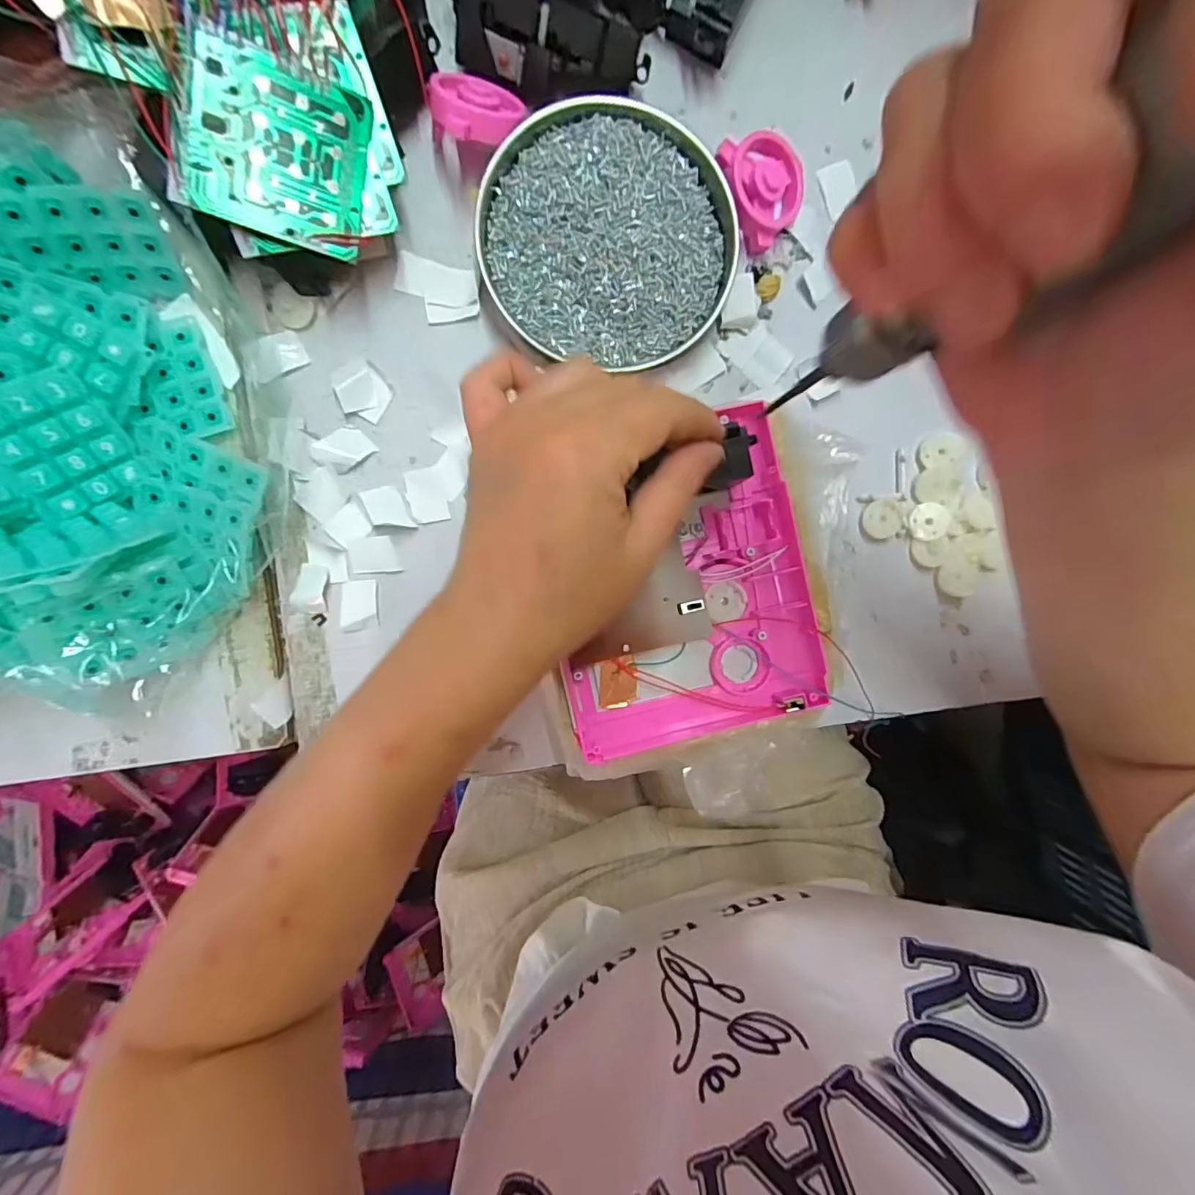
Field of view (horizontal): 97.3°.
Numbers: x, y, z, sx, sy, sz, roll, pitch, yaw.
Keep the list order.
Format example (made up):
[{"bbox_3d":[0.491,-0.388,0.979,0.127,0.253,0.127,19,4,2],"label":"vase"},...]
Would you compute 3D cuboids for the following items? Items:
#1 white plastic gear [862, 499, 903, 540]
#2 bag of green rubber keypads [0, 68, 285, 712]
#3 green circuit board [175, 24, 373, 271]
[{"bbox_3d":[0.173,-0.047,0.318,0.022,0.006,0.023,0,94,-4],"label":"white plastic gear"},{"bbox_3d":[-0.272,-0.080,0.227,0.199,0.095,0.258,-4,94,-4],"label":"bag of green rubber keypads"},{"bbox_3d":[-0.145,-0.204,0.240,0.070,0.004,0.072,7,99,-27],"label":"green circuit board"}]

